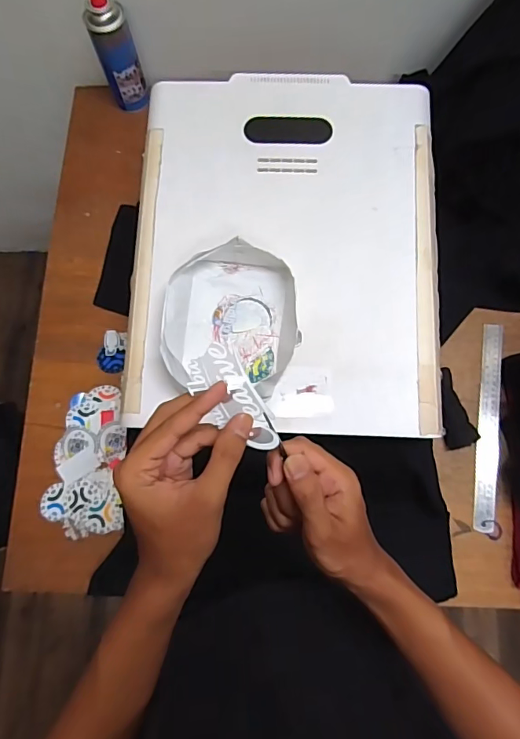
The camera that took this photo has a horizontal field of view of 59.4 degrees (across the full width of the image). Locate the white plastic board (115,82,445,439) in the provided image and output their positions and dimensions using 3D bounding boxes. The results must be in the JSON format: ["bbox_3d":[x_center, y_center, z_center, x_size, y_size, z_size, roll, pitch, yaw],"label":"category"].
[{"bbox_3d":[0.035,-0.171,0.607,0.394,0.027,0.495,2,78,0],"label":"white plastic board"}]

